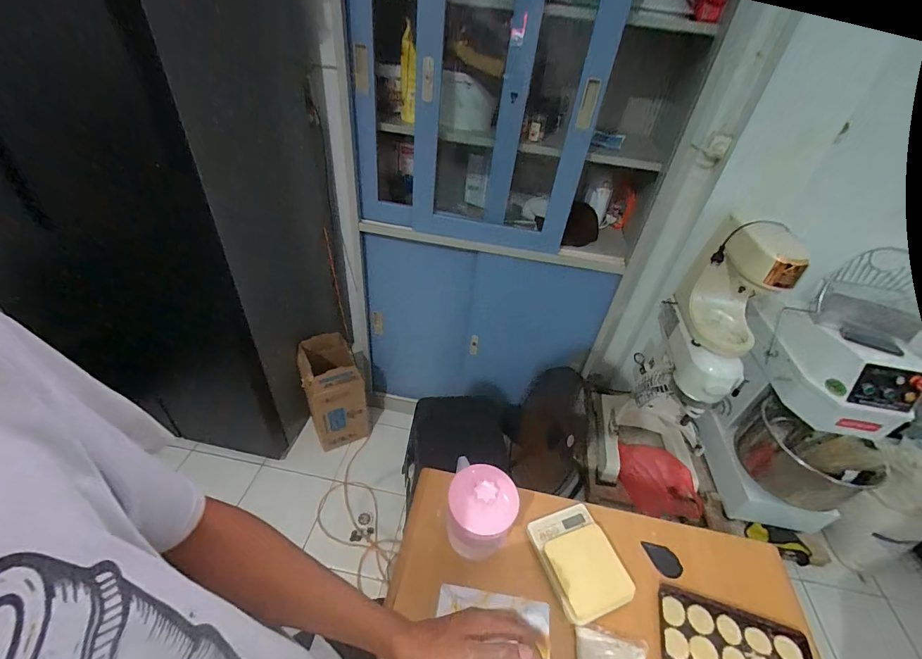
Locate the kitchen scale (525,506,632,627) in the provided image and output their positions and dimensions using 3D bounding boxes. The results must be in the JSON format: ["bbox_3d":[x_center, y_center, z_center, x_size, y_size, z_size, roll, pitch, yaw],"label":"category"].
[{"bbox_3d":[0.218,0.421,0.730,0.138,0.027,0.172,-10,44,-19],"label":"kitchen scale"}]

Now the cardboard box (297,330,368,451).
[{"bbox_3d":[-0.506,0.257,1.590,0.218,0.422,0.231,-14,45,-22],"label":"cardboard box"}]

